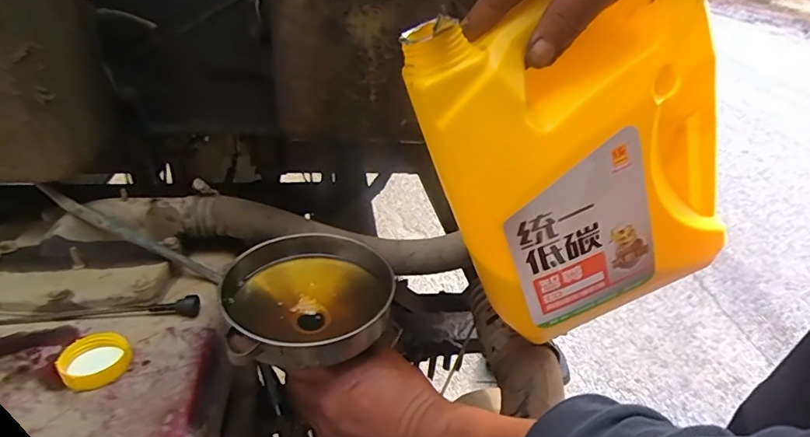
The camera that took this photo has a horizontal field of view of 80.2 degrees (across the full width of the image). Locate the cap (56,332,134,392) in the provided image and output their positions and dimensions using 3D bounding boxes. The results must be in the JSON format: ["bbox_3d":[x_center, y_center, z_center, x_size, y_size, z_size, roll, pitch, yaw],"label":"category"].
[{"bbox_3d":[-0.243,0.111,0.379,0.045,0.015,0.048,2,35,-1],"label":"cap"}]

